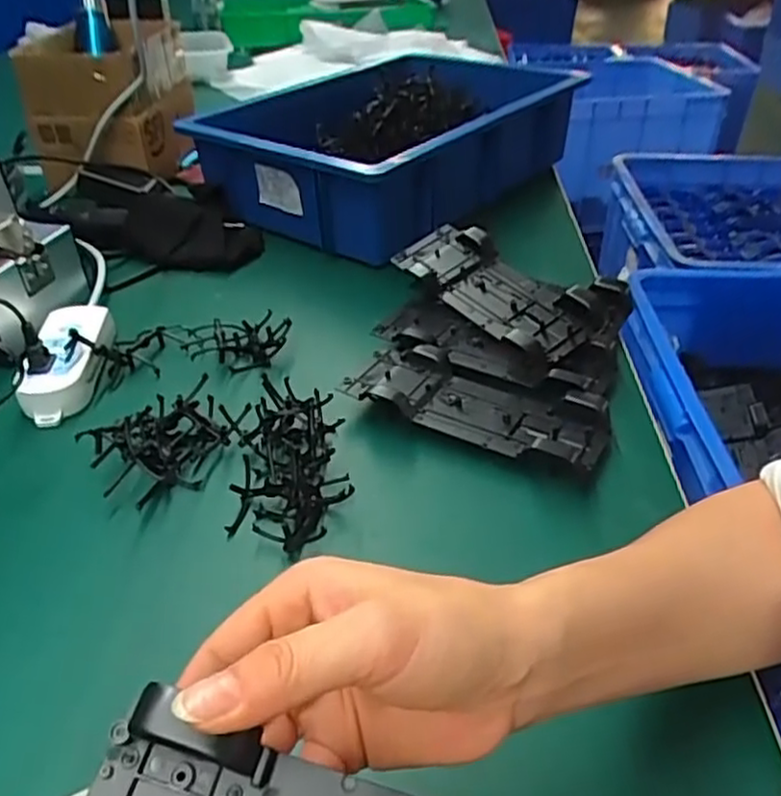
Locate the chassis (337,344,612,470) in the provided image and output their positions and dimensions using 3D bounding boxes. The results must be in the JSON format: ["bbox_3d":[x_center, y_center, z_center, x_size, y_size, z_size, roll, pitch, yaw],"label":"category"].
[{"bbox_3d":[0.062,0.001,0.513,0.189,0.023,0.078,18,41,24],"label":"chassis"}]

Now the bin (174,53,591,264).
[{"bbox_3d":[0.018,-0.333,0.896,0.324,0.123,0.466,26,44,32],"label":"bin"}]

